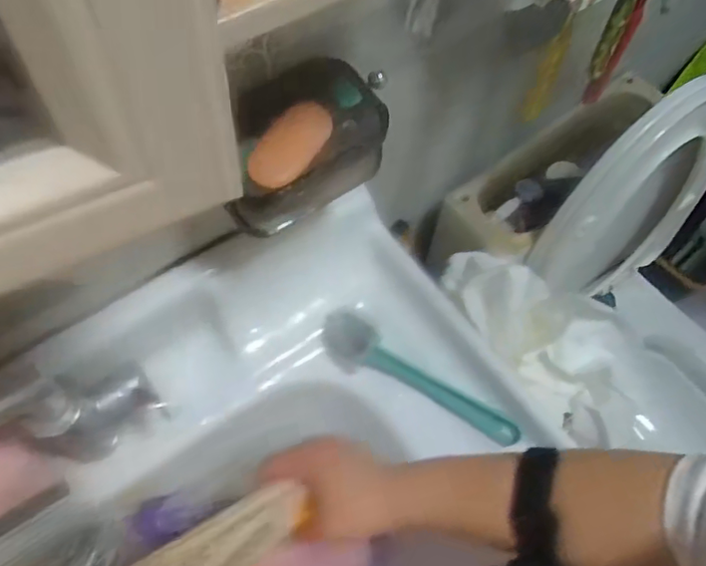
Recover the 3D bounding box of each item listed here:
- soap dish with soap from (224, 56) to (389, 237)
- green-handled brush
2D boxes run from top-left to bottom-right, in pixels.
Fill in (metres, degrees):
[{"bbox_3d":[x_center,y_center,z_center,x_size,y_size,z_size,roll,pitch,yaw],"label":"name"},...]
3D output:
[{"bbox_3d":[-0.043,-0.104,0.452,0.130,0.067,0.079,-33,68,-20],"label":"soap dish with soap"},{"bbox_3d":[0.060,0.096,0.578,0.211,0.035,0.045,32,63,13],"label":"green-handled brush"}]

